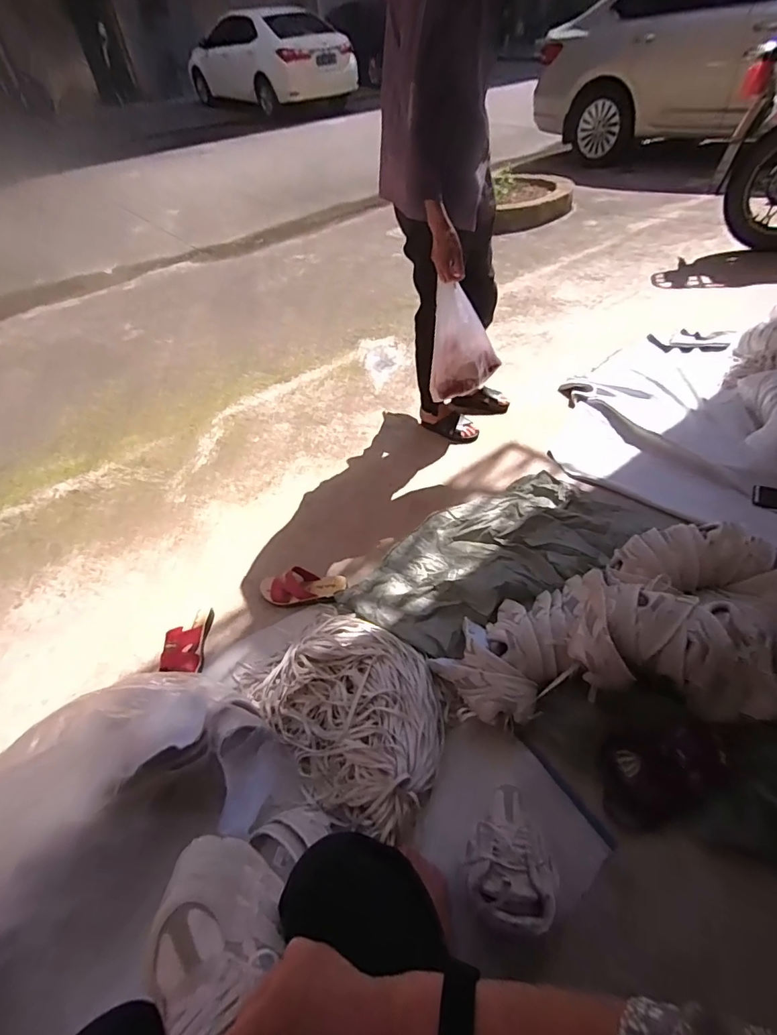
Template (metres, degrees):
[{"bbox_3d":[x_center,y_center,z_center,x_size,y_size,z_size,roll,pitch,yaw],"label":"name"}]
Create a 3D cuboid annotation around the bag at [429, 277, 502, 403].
[{"bbox_3d":[0.192,-0.439,1.224,0.156,0.263,0.086,10,49,14],"label":"bag"}]

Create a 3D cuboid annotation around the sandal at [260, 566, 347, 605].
[{"bbox_3d":[-0.211,0.170,1.180,0.215,0.065,0.077,-8,43,-1],"label":"sandal"}]

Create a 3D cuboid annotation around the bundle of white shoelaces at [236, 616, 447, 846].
[{"bbox_3d":[-0.086,0.346,0.947,0.311,0.076,0.455,-36,51,-27],"label":"bundle of white shoelaces"}]

